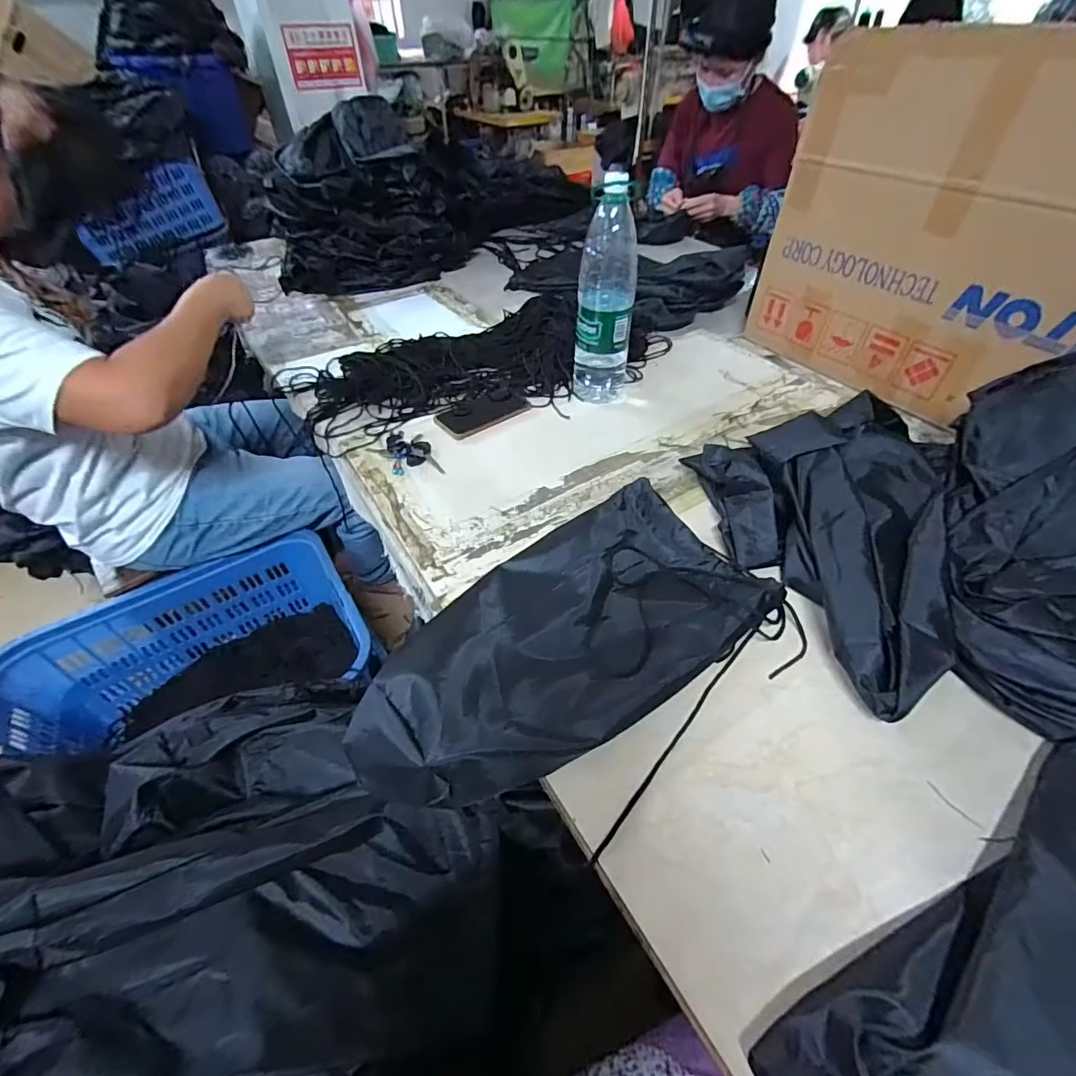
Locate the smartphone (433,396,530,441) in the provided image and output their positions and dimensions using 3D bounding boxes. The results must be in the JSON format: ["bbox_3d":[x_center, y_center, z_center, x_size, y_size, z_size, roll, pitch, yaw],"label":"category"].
[{"bbox_3d":[-0.092,-0.214,0.845,0.161,0.007,0.073,-29,53,-24],"label":"smartphone"}]

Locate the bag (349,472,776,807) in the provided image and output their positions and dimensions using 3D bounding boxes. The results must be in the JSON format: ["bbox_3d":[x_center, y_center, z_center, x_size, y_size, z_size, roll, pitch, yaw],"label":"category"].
[{"bbox_3d":[0.028,0.097,0.509,0.435,0.082,0.209,-29,53,-24],"label":"bag"}]

